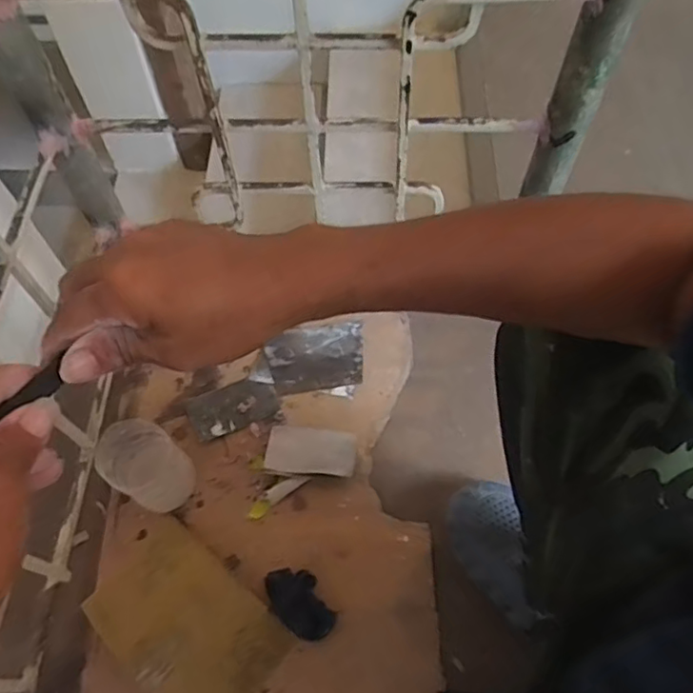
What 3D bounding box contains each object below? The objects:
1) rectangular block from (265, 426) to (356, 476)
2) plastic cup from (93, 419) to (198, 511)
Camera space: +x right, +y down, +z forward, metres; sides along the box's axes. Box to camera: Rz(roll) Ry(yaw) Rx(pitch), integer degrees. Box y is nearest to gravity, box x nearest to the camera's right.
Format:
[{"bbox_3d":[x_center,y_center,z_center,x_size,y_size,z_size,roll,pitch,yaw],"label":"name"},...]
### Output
[{"bbox_3d":[-0.044,0.133,0.769,0.109,0.017,0.059,3,64,1],"label":"rectangular block"},{"bbox_3d":[-0.233,0.144,0.717,0.097,0.106,0.081,21,66,9],"label":"plastic cup"}]

